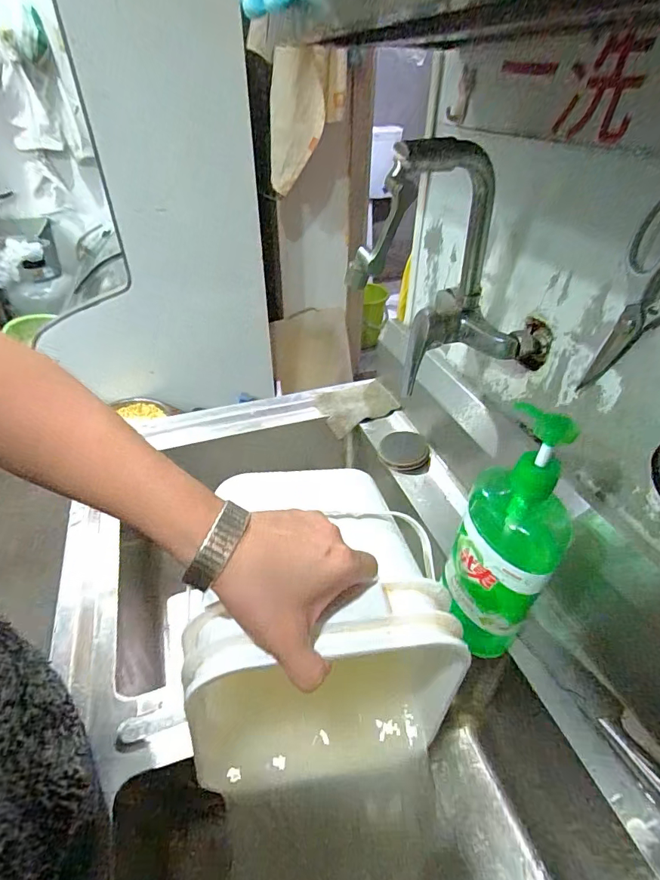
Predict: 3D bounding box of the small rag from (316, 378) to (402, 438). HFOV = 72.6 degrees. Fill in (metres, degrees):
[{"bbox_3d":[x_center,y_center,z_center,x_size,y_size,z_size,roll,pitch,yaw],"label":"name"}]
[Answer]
[{"bbox_3d":[0.049,-0.062,0.865,0.143,0.045,0.091,-11,41,-12],"label":"small rag"}]

